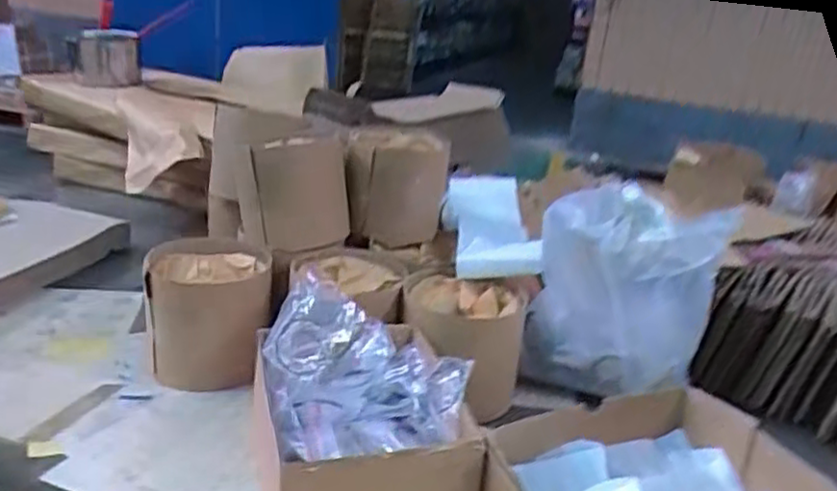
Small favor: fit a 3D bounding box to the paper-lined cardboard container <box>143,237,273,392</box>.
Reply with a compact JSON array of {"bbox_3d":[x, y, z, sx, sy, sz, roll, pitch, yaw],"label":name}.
[{"bbox_3d":[-0.219,0.072,0.729,0.123,0.117,0.124,-2,22,-25],"label":"paper-lined cardboard container"}]

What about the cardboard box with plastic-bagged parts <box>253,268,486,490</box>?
[{"bbox_3d":[-0.047,0.132,0.561,0.151,0.117,0.198,2,21,-17],"label":"cardboard box with plastic-bagged parts"}]

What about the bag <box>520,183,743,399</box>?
[{"bbox_3d":[0.202,0.048,0.695,0.172,0.196,0.068,8,20,-1],"label":"bag"}]

